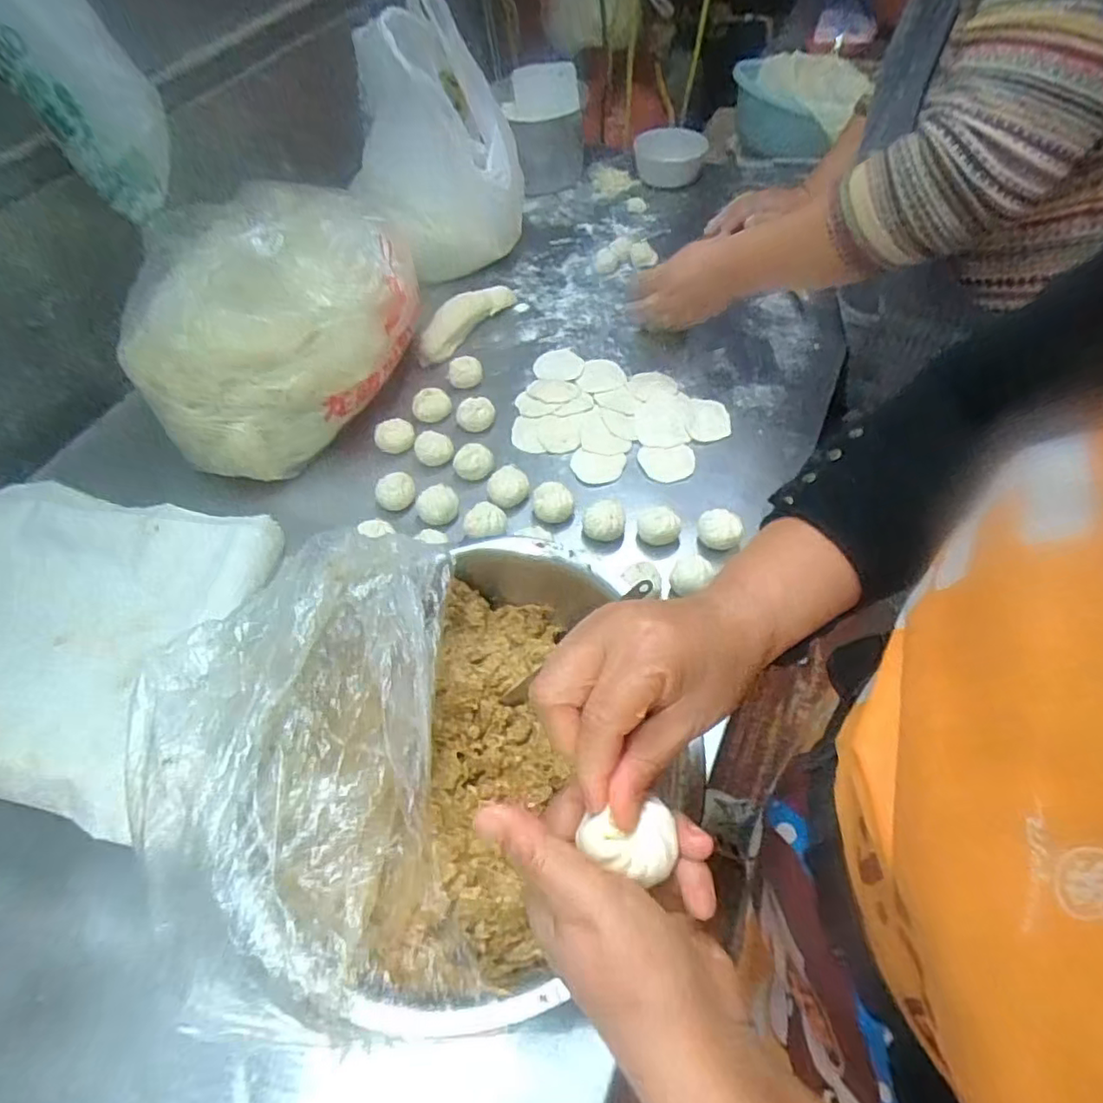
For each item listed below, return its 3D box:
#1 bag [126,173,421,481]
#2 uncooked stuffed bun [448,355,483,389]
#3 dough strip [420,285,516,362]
[{"bbox_3d":[-0.297,-0.255,0.687,0.310,0.170,0.241,-37,61,-19],"label":"bag"},{"bbox_3d":[-0.105,-0.222,0.760,0.037,0.019,0.044,4,56,7],"label":"uncooked stuffed bun"},{"bbox_3d":[-0.112,-0.307,0.814,0.046,0.033,0.171,31,63,22],"label":"dough strip"}]

